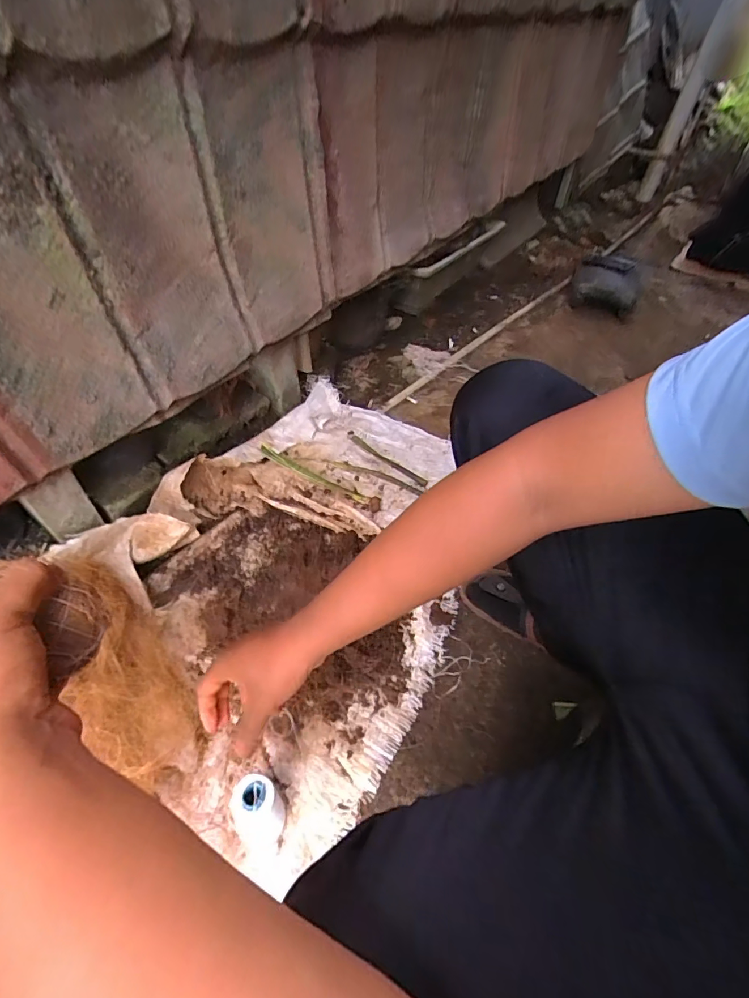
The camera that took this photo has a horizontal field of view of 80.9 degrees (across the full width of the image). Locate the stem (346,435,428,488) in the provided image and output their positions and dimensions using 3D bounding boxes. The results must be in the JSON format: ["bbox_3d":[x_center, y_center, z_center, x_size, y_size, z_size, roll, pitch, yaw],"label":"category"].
[{"bbox_3d":[0.027,-0.091,1.022,0.226,0.007,0.021,34,56,21],"label":"stem"}]

